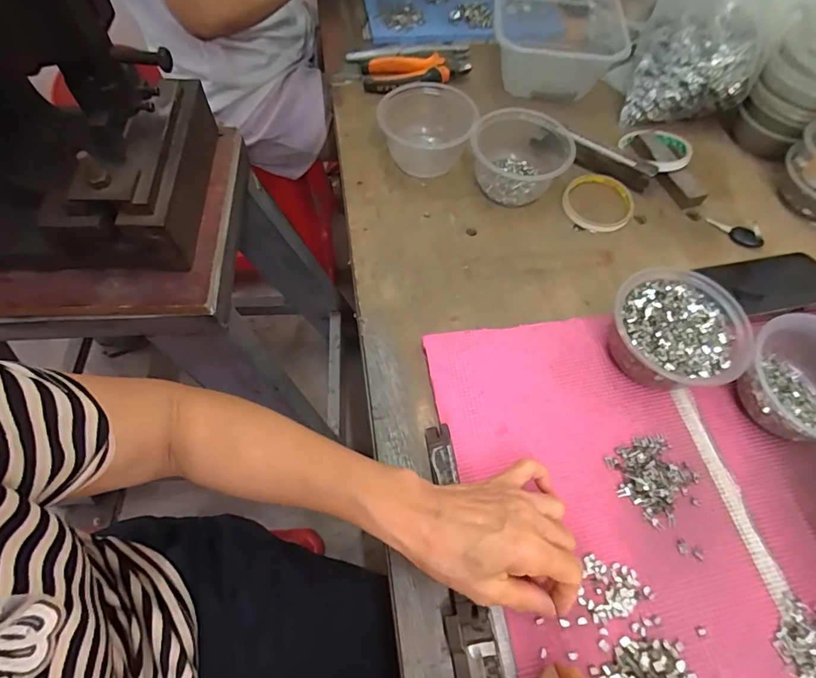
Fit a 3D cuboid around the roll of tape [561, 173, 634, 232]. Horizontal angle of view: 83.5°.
[{"bbox_3d":[0.231,-0.166,0.554,0.081,0.010,0.094,37,66,17],"label":"roll of tape"}]

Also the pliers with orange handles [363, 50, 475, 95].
[{"bbox_3d":[0.015,-0.382,0.642,0.158,0.021,0.065,-13,63,-9],"label":"pliers with orange handles"}]

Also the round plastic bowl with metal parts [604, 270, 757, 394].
[{"bbox_3d":[0.242,-0.004,0.425,0.116,0.061,0.109,1,61,-2],"label":"round plastic bowl with metal parts"}]

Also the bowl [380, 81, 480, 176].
[{"bbox_3d":[0.020,-0.255,0.556,0.112,0.065,0.103,1,61,-2],"label":"bowl"}]

